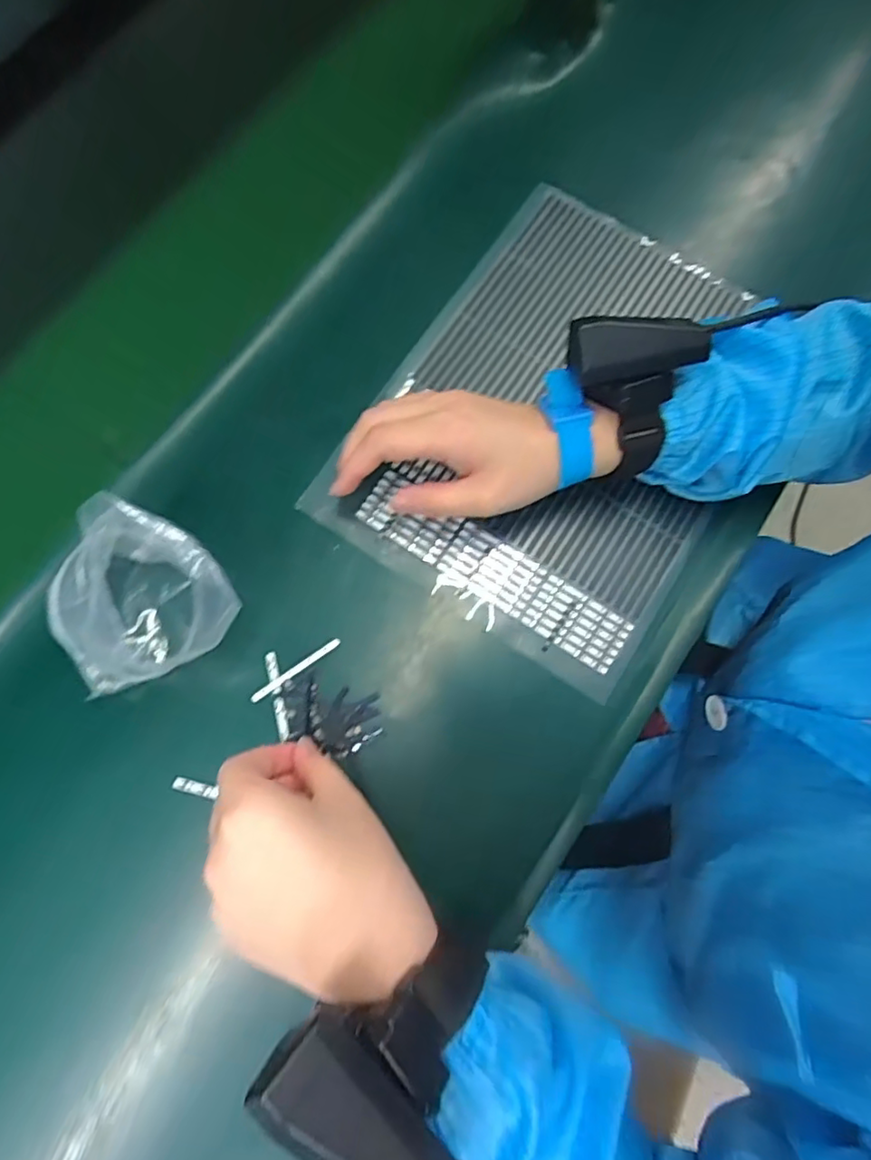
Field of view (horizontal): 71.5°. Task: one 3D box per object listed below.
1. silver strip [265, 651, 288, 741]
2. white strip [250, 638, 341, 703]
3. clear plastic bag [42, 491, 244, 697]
[{"bbox_3d":[-0.096,0.069,0.366,0.007,0.005,0.050,-12,75,-3],"label":"silver strip"},{"bbox_3d":[-0.085,0.055,0.368,0.062,0.004,0.005,-34,78,-8],"label":"white strip"},{"bbox_3d":[-0.163,0.007,0.341,0.095,0.073,0.083,-18,76,-4],"label":"clear plastic bag"}]

